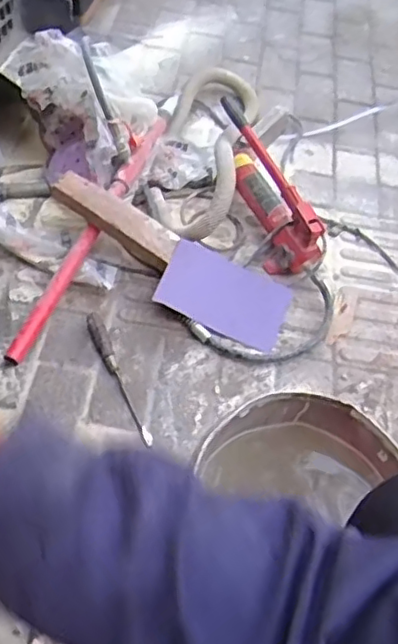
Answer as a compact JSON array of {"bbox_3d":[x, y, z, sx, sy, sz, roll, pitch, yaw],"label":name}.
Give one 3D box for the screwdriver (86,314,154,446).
[{"bbox_3d":[-0.133,0.089,1.027,0.026,0.021,0.257,-18,58,-17],"label":"screwdriver"}]

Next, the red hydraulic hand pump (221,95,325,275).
[{"bbox_3d":[0.110,-0.266,1.261,0.089,0.135,0.406,-18,58,-17],"label":"red hydraulic hand pump"}]

